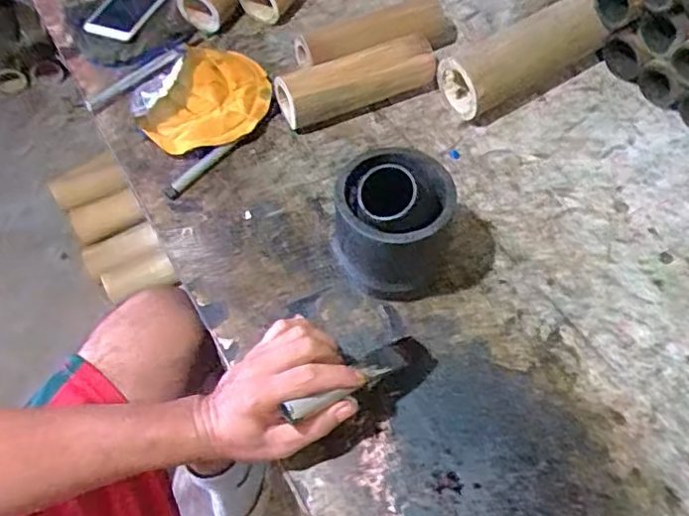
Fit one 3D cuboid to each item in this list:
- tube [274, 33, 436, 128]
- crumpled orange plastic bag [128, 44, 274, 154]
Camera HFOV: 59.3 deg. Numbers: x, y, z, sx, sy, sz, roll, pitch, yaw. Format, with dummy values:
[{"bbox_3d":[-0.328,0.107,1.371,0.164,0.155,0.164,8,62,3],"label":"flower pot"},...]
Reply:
[{"bbox_3d":[0.017,-0.206,0.684,0.188,0.048,0.056,-19,59,-11],"label":"tube"},{"bbox_3d":[-0.160,-0.186,0.688,0.154,0.036,0.135,-28,61,-16],"label":"crumpled orange plastic bag"}]

